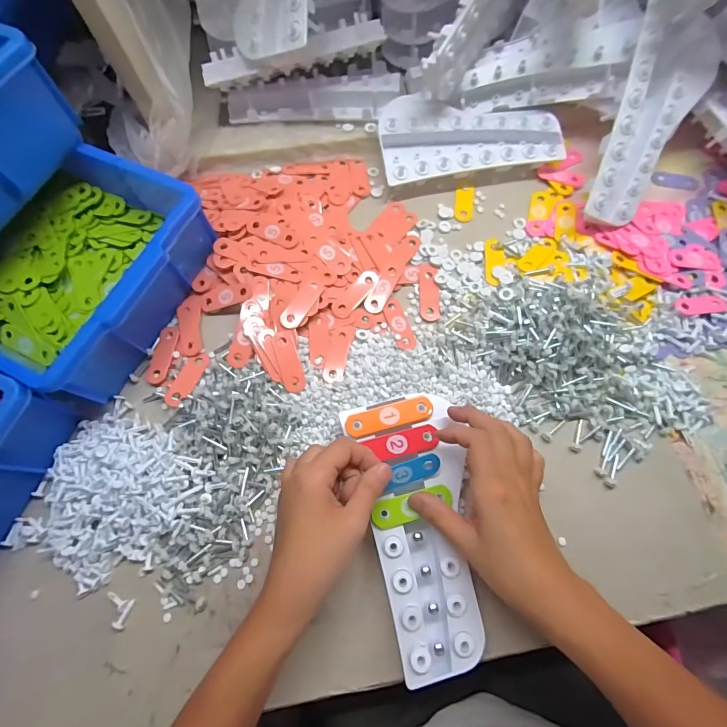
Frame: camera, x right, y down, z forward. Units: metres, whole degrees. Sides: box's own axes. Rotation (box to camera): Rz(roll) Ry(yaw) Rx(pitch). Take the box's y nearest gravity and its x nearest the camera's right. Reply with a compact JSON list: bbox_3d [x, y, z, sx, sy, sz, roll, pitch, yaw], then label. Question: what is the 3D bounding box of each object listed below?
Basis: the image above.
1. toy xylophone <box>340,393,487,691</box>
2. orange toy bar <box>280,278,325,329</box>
[{"bbox_3d":[0.046,0.139,0.337,0.098,0.021,0.224,-7,70,-2],"label":"toy xylophone"},{"bbox_3d":[-0.068,-0.069,0.432,0.022,0.004,0.068,29,76,9],"label":"orange toy bar"}]

